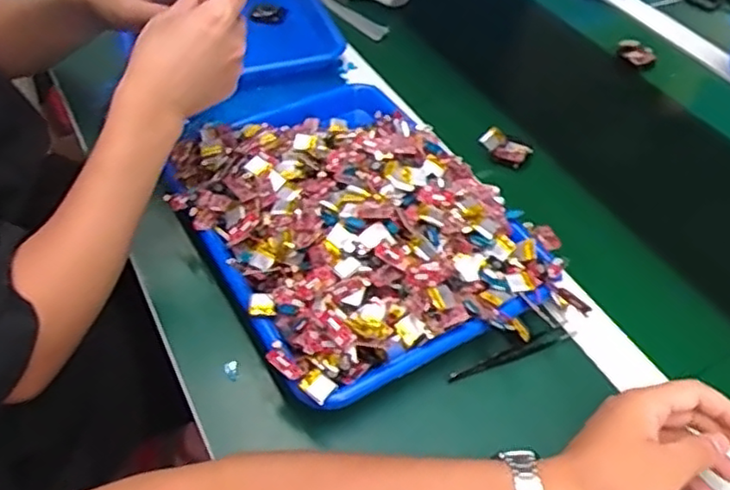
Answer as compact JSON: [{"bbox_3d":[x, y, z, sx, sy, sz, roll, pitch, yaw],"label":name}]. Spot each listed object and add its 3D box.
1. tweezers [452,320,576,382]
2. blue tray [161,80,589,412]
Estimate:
[{"bbox_3d":[0.120,0.089,0.541,0.116,0.014,0.015,-21,52,-20],"label":"tweezers"},{"bbox_3d":[-0.015,-0.035,0.595,0.258,0.055,0.342,-25,53,-23],"label":"blue tray"}]

